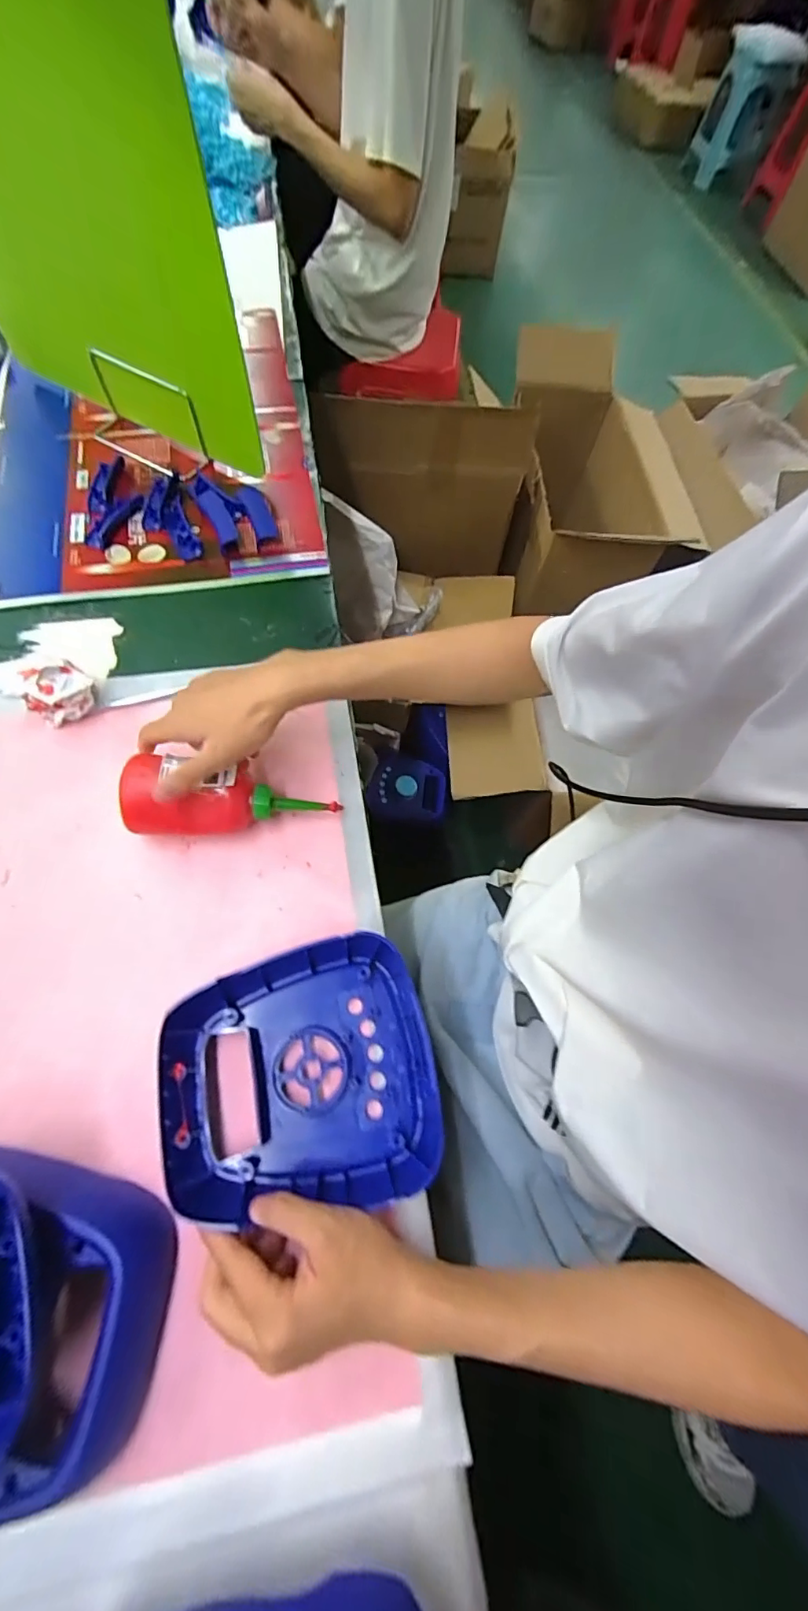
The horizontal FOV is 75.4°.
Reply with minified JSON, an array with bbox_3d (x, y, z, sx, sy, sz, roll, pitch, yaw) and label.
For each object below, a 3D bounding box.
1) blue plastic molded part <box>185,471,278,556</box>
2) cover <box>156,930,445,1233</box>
[{"bbox_3d":[-0.195,-0.343,0.604,0.074,0.019,0.118,-24,70,-16],"label":"blue plastic molded part"},{"bbox_3d":[-0.071,0.184,0.368,0.181,0.043,0.162,-6,67,-4],"label":"cover"}]

